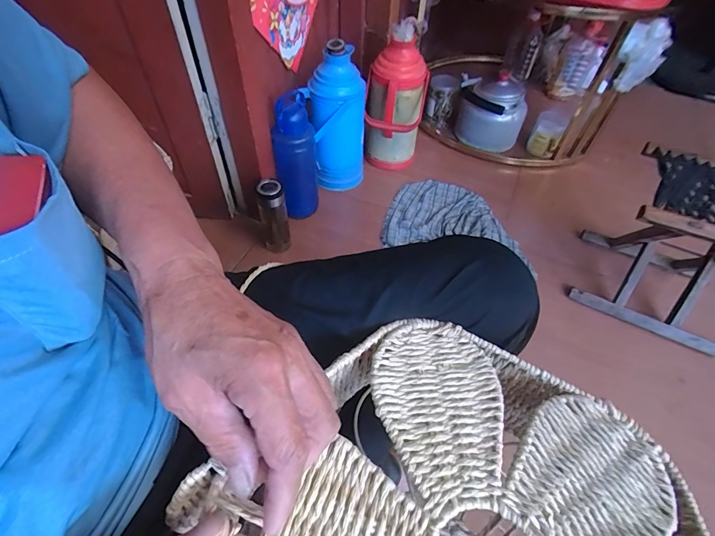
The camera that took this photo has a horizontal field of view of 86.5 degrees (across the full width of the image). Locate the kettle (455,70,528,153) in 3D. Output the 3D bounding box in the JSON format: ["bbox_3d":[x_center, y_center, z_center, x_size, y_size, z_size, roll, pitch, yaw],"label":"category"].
[{"bbox_3d":[0.461,-0.518,1.315,0.185,0.192,0.175,-17,54,-14],"label":"kettle"}]

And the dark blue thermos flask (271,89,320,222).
[{"bbox_3d":[-0.162,-0.279,0.984,0.103,0.307,0.122,-8,53,-8],"label":"dark blue thermos flask"}]

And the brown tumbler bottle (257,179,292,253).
[{"bbox_3d":[-0.204,-0.114,0.931,0.066,0.200,0.055,-4,52,-5],"label":"brown tumbler bottle"}]

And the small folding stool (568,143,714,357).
[{"bbox_3d":[0.727,-0.038,0.856,0.314,0.302,0.278,24,55,16],"label":"small folding stool"}]

